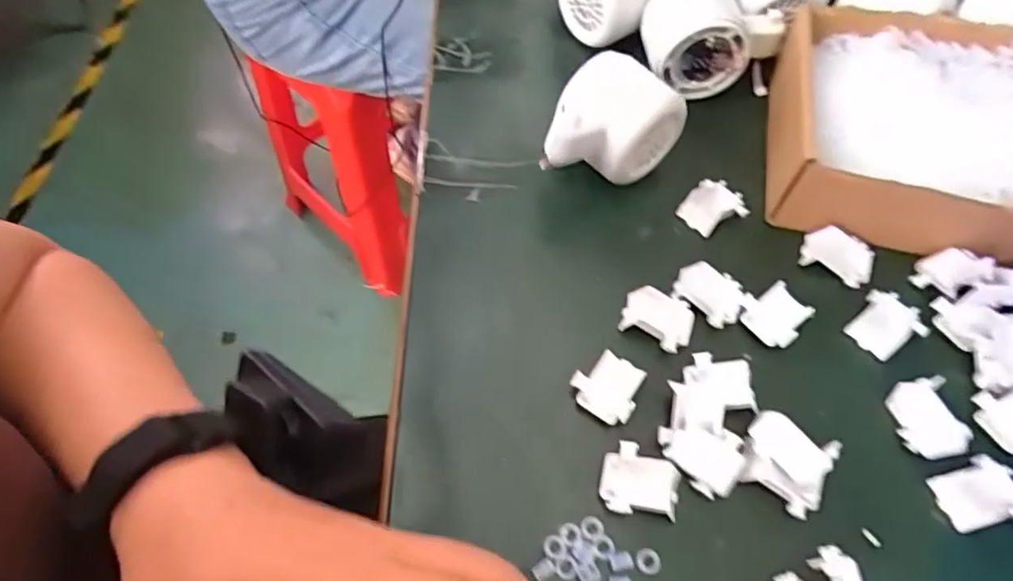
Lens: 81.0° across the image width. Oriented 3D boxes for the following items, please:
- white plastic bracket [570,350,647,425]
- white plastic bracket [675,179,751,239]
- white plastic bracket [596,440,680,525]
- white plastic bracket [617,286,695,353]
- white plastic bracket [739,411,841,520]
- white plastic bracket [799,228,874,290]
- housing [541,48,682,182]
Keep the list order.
[{"bbox_3d":[0.048,0.046,0.280,0.030,0.016,0.028,33,65,17],"label":"white plastic bracket"},{"bbox_3d":[0.118,-0.047,0.335,0.032,0.013,0.027,-33,65,-17],"label":"white plastic bracket"},{"bbox_3d":[0.058,0.083,0.259,0.033,0.009,0.029,11,61,6],"label":"white plastic bracket"},{"bbox_3d":[0.076,0.014,0.299,0.035,0.009,0.029,22,62,12],"label":"white plastic bracket"},{"bbox_3d":[0.123,0.075,0.262,0.036,0.012,0.035,32,65,17],"label":"white plastic bracket"},{"bbox_3d":[0.178,-0.018,0.320,0.037,0.014,0.023,33,65,17],"label":"white plastic bracket"},{"bbox_3d":[0.054,-0.086,0.333,0.055,0.055,0.070,38,67,20],"label":"housing"}]

